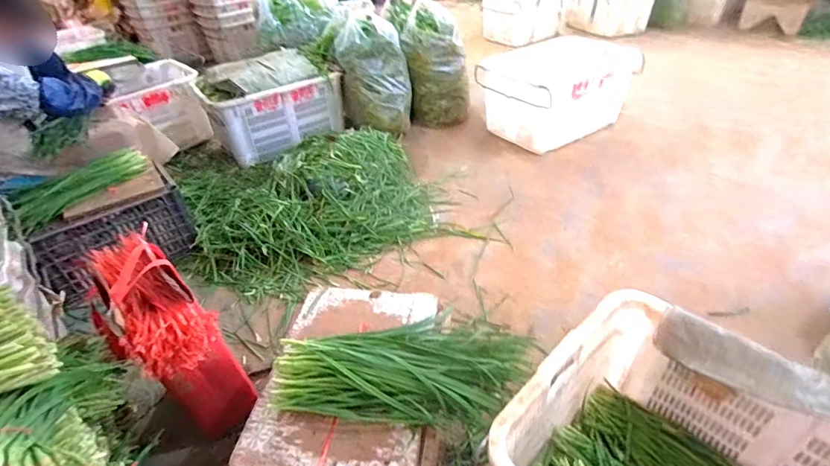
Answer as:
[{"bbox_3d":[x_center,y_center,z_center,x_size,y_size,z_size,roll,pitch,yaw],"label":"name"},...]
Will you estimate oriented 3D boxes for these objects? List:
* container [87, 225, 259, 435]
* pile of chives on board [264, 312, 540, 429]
[{"bbox_3d":[-0.547,0.236,0.939,0.395,0.401,0.160,29,50,33],"label":"container"},{"bbox_3d":[-0.017,0.246,0.808,0.481,0.091,0.220,-4,39,-1],"label":"pile of chives on board"}]

